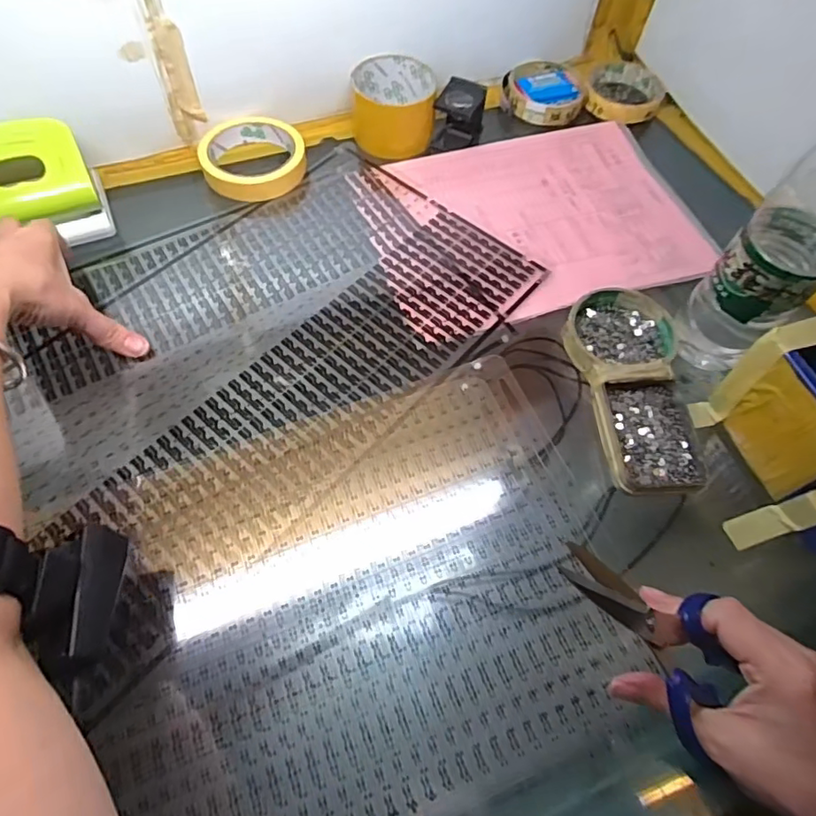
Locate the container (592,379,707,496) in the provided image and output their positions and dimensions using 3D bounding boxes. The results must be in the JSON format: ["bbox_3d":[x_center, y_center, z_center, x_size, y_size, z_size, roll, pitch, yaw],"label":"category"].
[{"bbox_3d":[0.173,0.020,0.392,0.066,0.016,0.088,1,62,-3],"label":"container"}]

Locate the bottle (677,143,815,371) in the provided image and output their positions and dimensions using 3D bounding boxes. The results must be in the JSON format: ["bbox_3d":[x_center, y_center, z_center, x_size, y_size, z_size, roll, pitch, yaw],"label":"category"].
[{"bbox_3d":[0.243,-0.103,0.345,0.063,0.218,0.063,-38,70,-21],"label":"bottle"}]

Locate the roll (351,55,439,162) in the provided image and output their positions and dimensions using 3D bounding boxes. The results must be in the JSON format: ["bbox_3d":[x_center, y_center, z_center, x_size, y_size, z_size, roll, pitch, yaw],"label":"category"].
[{"bbox_3d":[-0.014,-0.292,0.530,0.076,0.049,0.079,1,62,-3],"label":"roll"}]

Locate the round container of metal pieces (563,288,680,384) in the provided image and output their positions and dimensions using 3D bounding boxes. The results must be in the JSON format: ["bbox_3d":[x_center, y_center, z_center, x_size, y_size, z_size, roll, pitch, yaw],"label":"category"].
[{"bbox_3d":[0.166,-0.054,0.427,0.084,0.018,0.090,1,62,-3],"label":"round container of metal pieces"}]

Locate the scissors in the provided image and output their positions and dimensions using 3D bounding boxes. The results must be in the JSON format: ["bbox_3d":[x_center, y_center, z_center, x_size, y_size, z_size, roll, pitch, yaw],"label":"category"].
[{"bbox_3d":[0.115,0.106,0.264,0.136,0.010,0.071,41,60,-26],"label":"scissors"}]

